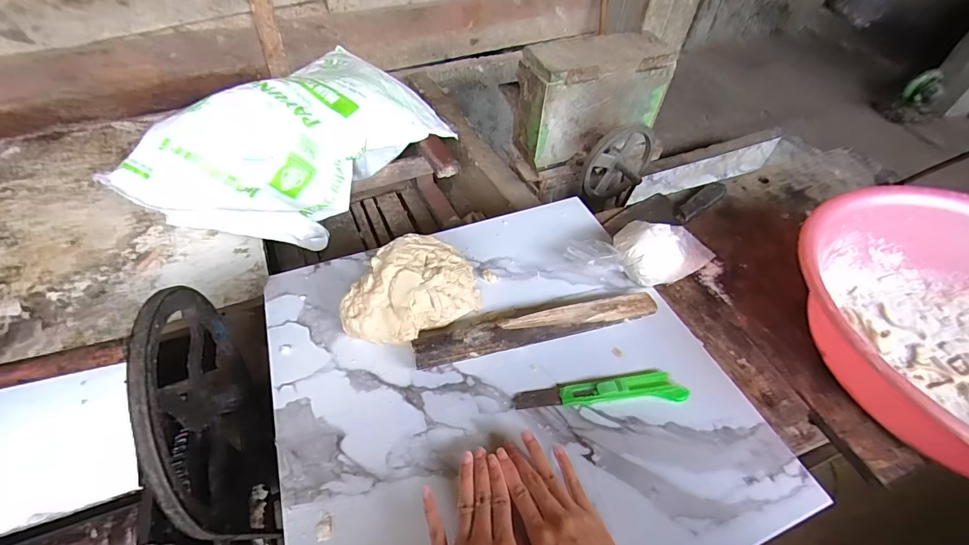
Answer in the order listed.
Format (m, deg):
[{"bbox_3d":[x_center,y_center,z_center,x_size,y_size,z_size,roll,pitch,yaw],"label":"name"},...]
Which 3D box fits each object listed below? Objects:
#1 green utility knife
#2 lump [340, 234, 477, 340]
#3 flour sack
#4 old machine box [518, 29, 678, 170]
[{"bbox_3d":[0.130,0.131,0.477,0.189,0.008,0.035,-1,49,-6],"label":"green utility knife"},{"bbox_3d":[-0.091,0.024,0.530,0.169,0.074,0.110,-30,58,-27],"label":"lump"},{"bbox_3d":[-0.410,-0.311,0.982,0.398,0.173,0.660,27,54,16],"label":"flour sack"},{"bbox_3d":[0.257,-0.424,1.034,0.344,0.225,0.145,-16,52,-18],"label":"old machine box"}]

